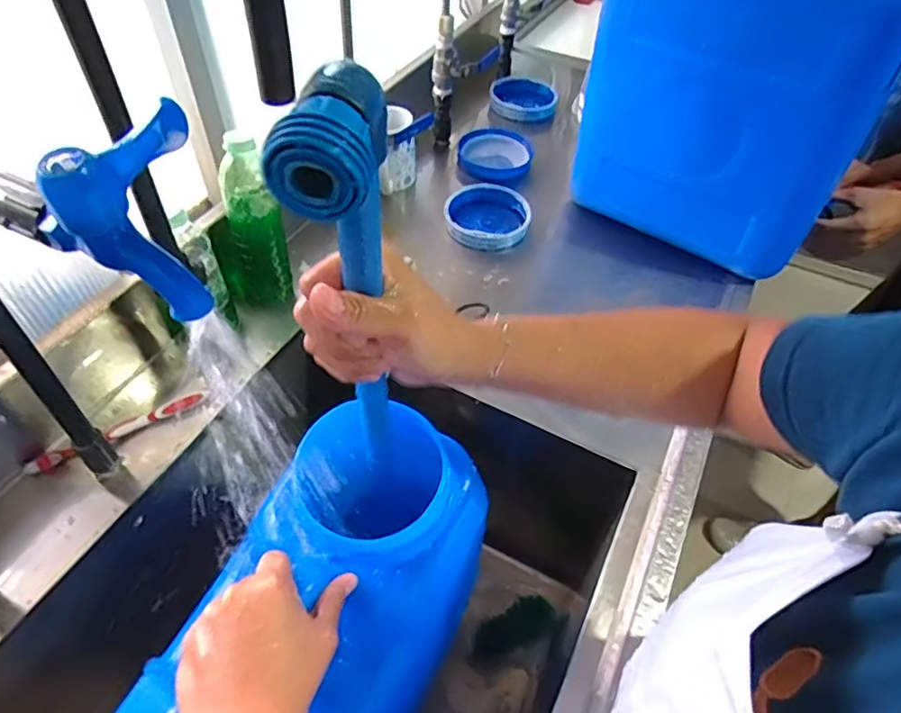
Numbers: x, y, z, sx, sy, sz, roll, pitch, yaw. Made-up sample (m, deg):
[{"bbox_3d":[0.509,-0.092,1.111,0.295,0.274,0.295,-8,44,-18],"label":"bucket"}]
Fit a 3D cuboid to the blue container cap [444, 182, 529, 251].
[{"bbox_3d":[0.053,-0.206,0.867,0.118,0.038,0.115,1,49,-1],"label":"blue container cap"}]

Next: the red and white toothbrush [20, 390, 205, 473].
[{"bbox_3d":[-0.343,0.076,0.616,0.178,0.013,0.020,-23,54,-21],"label":"red and white toothbrush"}]

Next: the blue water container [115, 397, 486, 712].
[{"bbox_3d":[-0.102,0.191,0.431,0.175,0.168,0.314,26,53,19],"label":"blue water container"}]

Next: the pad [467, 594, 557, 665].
[{"bbox_3d":[0.085,0.385,0.830,0.132,0.019,0.055,-27,54,-8],"label":"pad"}]

